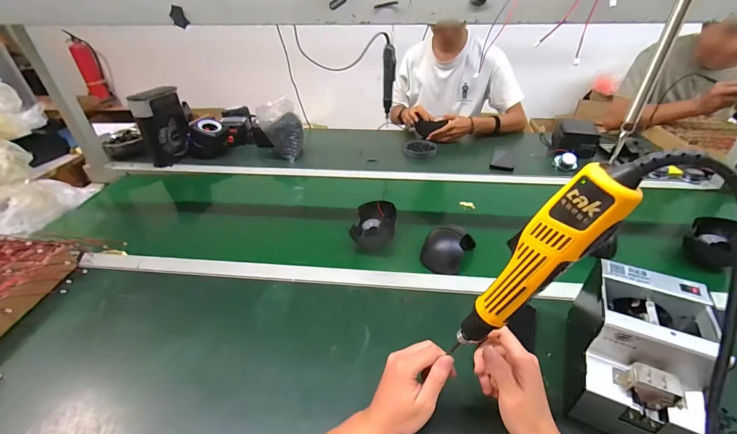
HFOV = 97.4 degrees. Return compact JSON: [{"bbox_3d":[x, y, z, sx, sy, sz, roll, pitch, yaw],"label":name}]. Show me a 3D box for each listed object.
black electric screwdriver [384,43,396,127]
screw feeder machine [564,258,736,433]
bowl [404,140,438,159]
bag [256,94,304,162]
[{"bbox_3d":[0.066,-0.429,1.033,0.039,0.208,0.035,1,35,3],"label":"black electric screwdriver"},{"bbox_3d":[0.359,0.183,0.434,0.123,0.147,0.190,15,40,22],"label":"screw feeder machine"},{"bbox_3d":[0.188,-0.247,1.169,0.114,0.026,0.111,5,37,8],"label":"bowl"},{"bbox_3d":[-0.295,-0.288,1.106,0.140,0.189,0.126,-11,37,-13],"label":"bag"}]

